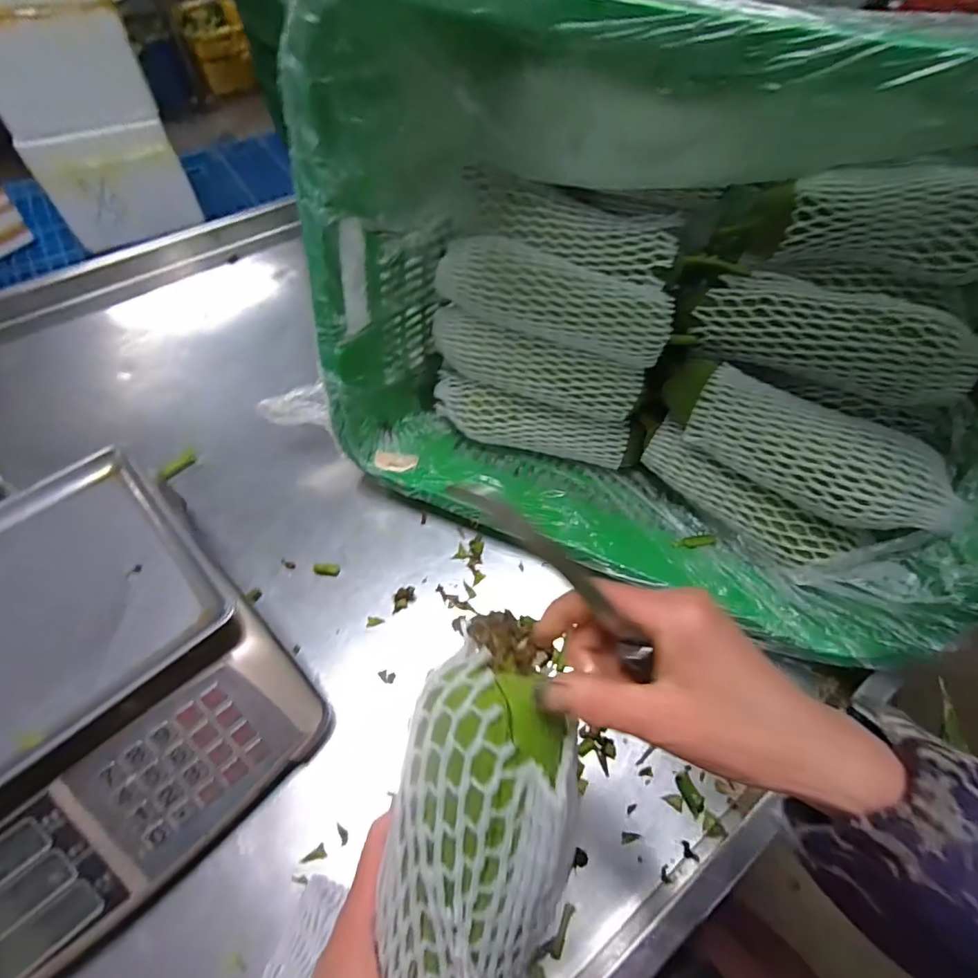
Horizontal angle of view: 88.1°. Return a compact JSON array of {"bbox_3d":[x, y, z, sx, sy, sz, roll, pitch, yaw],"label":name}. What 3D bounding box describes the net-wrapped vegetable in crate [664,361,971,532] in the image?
[{"bbox_3d":[0.283,-0.042,0.467,0.254,0.067,0.069,37,64,20],"label":"net-wrapped vegetable in crate"}]

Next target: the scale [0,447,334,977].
[{"bbox_3d":[-0.371,0.185,0.425,0.340,0.127,0.330,39,65,21],"label":"scale"}]

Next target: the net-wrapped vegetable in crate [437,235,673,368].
[{"bbox_3d":[0.065,-0.190,0.506,0.232,0.082,0.068,10,58,5],"label":"net-wrapped vegetable in crate"}]

